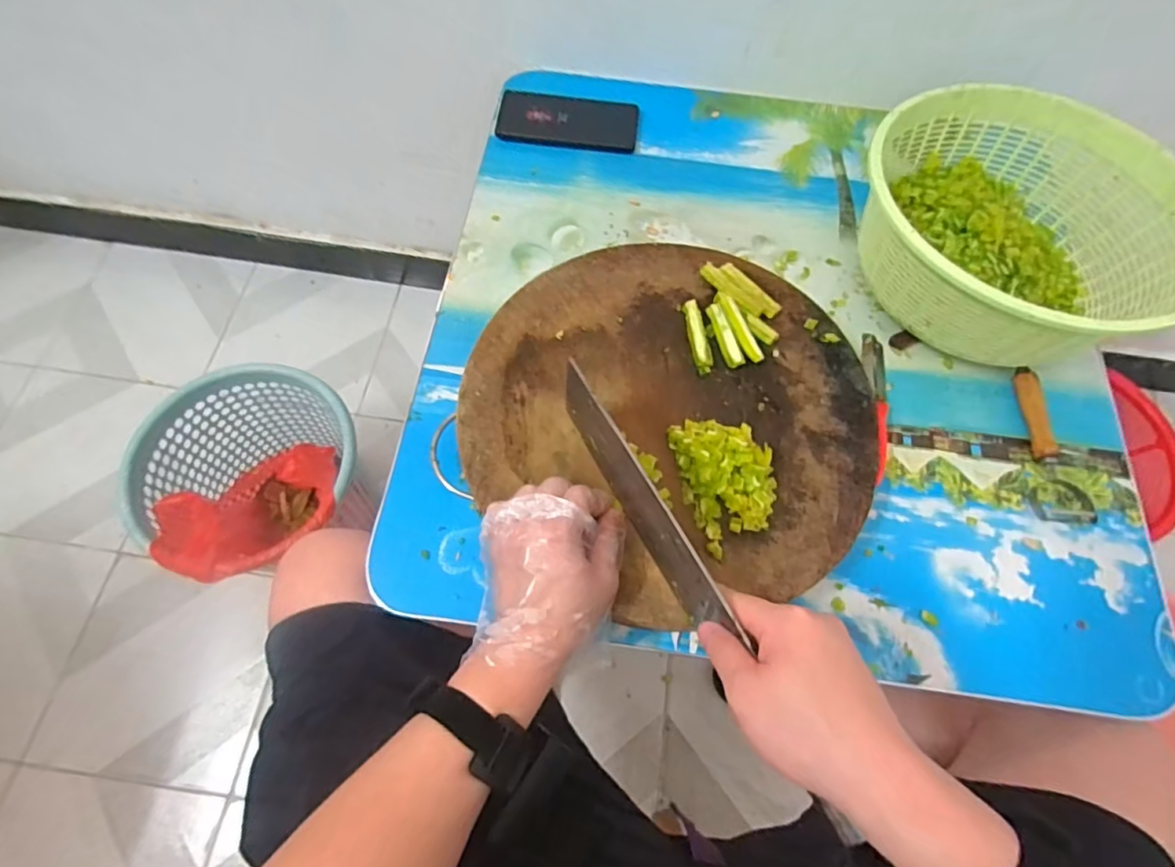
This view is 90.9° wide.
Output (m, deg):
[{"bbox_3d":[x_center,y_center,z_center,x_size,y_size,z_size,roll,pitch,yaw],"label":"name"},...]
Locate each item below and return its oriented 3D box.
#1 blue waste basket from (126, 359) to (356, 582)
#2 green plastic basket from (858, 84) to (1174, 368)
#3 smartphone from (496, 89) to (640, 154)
[{"bbox_3d":[-0.428,0.083,0.820,0.265,0.270,0.246,1,67,-3],"label":"blue waste basket"},{"bbox_3d":[0.388,-0.182,0.542,0.265,0.123,0.275,1,67,-3],"label":"green plastic basket"},{"bbox_3d":[-0.022,-0.362,0.671,0.158,0.008,0.075,6,75,-2],"label":"smartphone"}]

